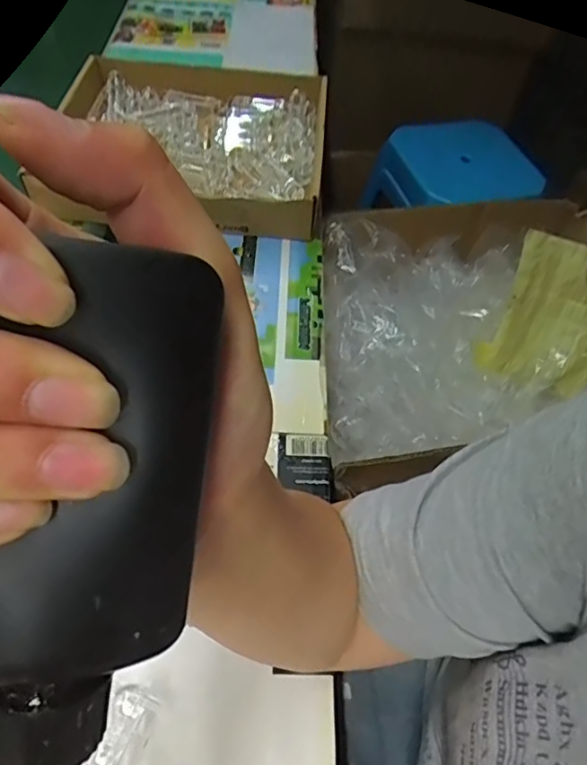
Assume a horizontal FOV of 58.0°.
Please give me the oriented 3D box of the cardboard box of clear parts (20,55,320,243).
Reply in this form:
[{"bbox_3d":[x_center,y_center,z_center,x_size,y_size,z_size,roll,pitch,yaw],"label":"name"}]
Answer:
[{"bbox_3d":[-0.126,-0.309,0.671,0.319,0.049,0.312,5,55,1],"label":"cardboard box of clear parts"}]

